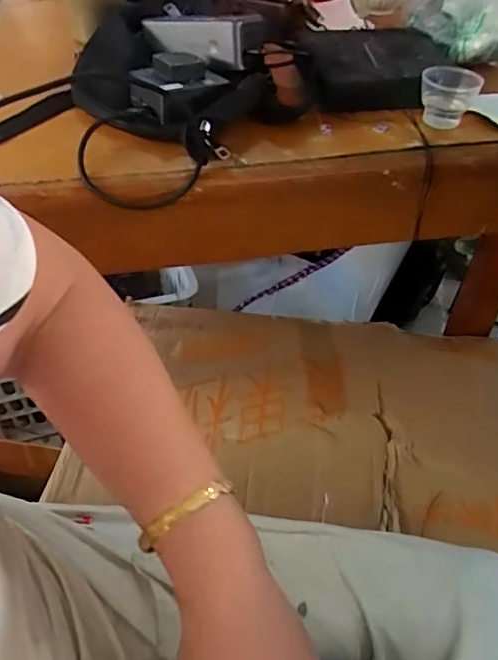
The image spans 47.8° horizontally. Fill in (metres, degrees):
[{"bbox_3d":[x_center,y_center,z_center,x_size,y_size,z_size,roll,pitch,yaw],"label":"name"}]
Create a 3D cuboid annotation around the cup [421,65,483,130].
[{"bbox_3d":[0.197,-0.234,0.558,0.054,0.049,0.043,15,48,12],"label":"cup"}]

